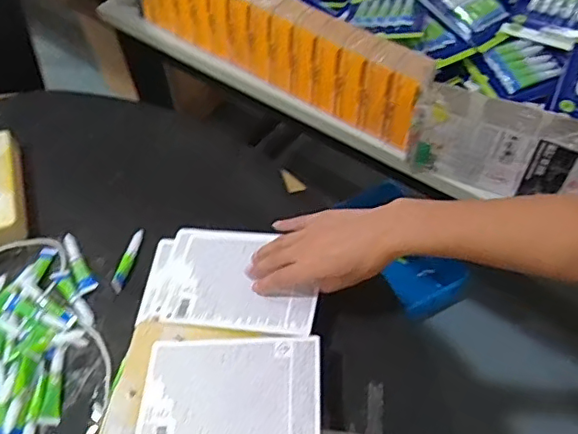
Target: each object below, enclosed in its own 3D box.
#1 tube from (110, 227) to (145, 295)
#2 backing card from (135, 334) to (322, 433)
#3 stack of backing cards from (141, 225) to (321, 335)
[{"bbox_3d":[-0.190,0.049,0.664,0.016,0.012,0.084,7,54,8],"label":"tube"},{"bbox_3d":[-0.055,0.168,0.528,0.169,0.004,0.116,-3,50,7],"label":"backing card"},{"bbox_3d":[-0.066,0.065,0.615,0.199,0.010,0.123,1,55,17],"label":"stack of backing cards"}]

